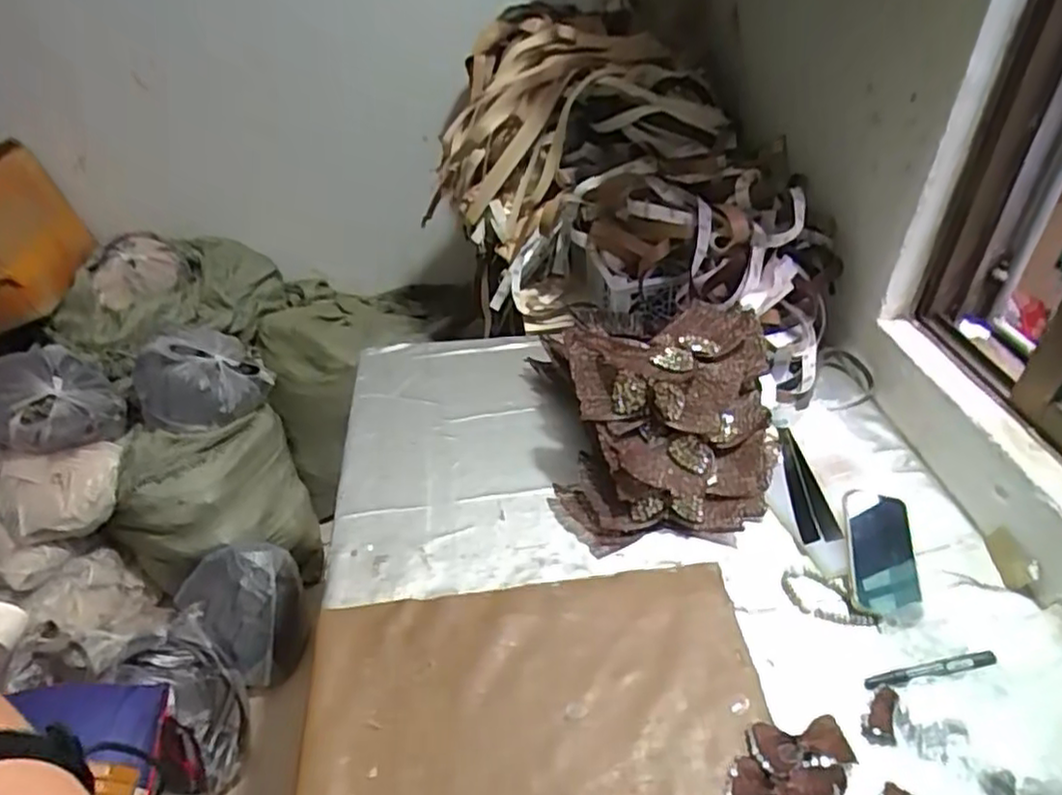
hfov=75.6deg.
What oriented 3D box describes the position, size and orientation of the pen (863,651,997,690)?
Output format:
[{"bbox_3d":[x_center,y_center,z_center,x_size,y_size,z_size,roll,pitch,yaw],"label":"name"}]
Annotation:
[{"bbox_3d":[0.401,0.273,0.687,0.136,0.007,0.015,-7,39,-6],"label":"pen"}]

